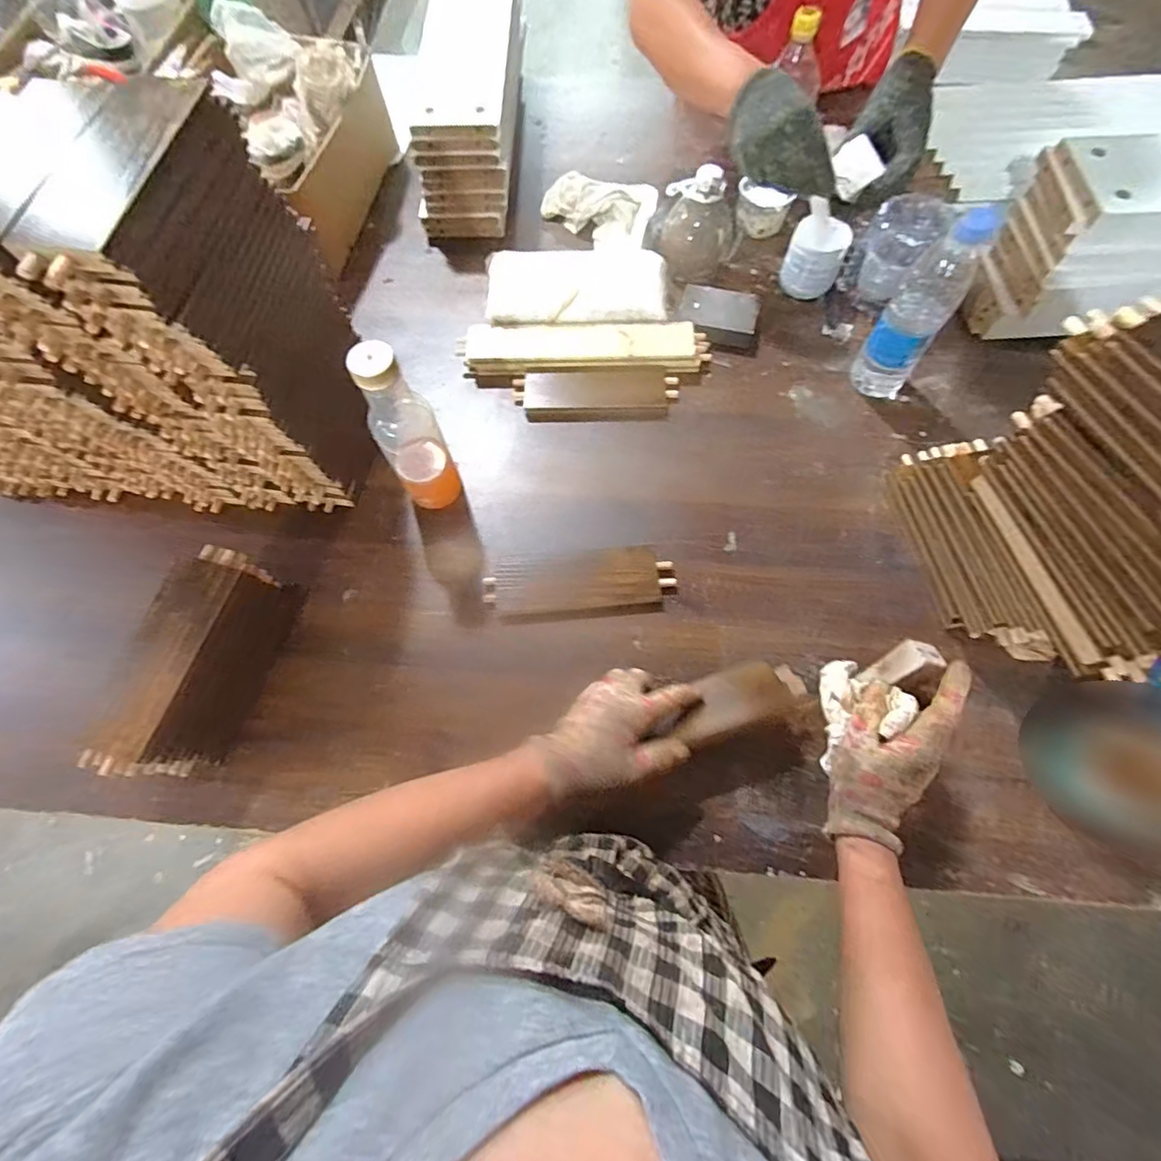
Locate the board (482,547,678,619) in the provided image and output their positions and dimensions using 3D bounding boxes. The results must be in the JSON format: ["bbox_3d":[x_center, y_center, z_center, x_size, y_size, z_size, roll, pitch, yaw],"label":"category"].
[{"bbox_3d":[-0.002,-0.002,0.591,0.196,0.013,0.070,-5,68,-1],"label":"board"}]

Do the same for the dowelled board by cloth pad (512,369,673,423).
[{"bbox_3d":[0.017,-0.234,0.674,0.202,0.027,0.056,0,68,1],"label":"dowelled board by cloth pad"}]

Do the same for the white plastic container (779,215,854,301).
[{"bbox_3d":[0.310,-0.427,0.709,0.071,0.086,0.071,0,68,1],"label":"white plastic container"}]

